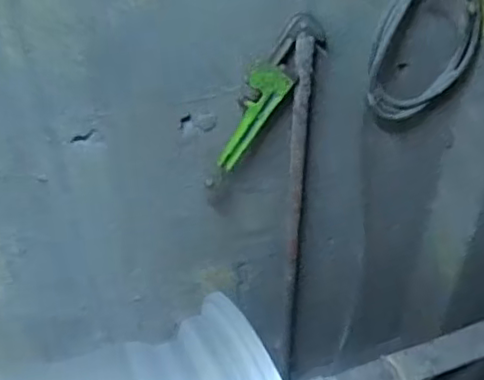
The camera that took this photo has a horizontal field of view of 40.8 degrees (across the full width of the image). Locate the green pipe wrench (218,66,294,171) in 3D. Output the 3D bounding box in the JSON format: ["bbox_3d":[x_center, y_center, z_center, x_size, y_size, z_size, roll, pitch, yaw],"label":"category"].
[{"bbox_3d":[0.013,-0.094,0.870,0.058,0.151,0.019,7,30,-46],"label":"green pipe wrench"}]

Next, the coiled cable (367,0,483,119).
[{"bbox_3d":[0.256,-0.203,0.911,0.182,0.217,0.045,-24,48,-24],"label":"coiled cable"}]

